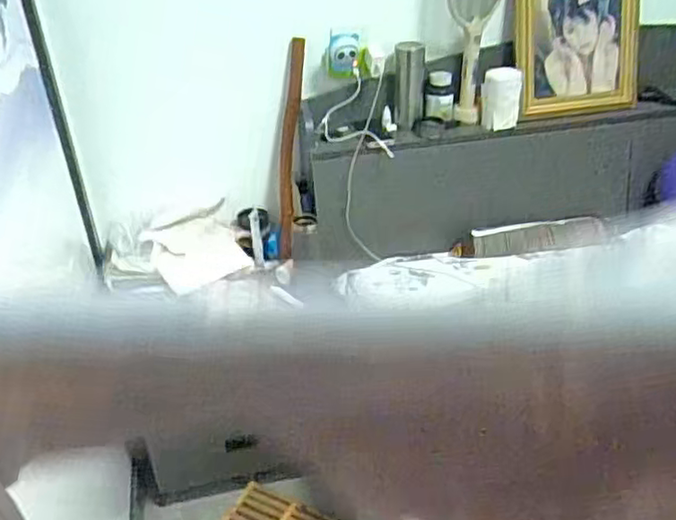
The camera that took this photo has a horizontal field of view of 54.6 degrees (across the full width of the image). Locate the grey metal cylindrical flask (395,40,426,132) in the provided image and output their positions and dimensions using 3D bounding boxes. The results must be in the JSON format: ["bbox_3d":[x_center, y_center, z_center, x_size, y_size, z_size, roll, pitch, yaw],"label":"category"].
[{"bbox_3d":[0.168,-0.406,1.546,0.068,0.197,0.070,3,34,7],"label":"grey metal cylindrical flask"}]

